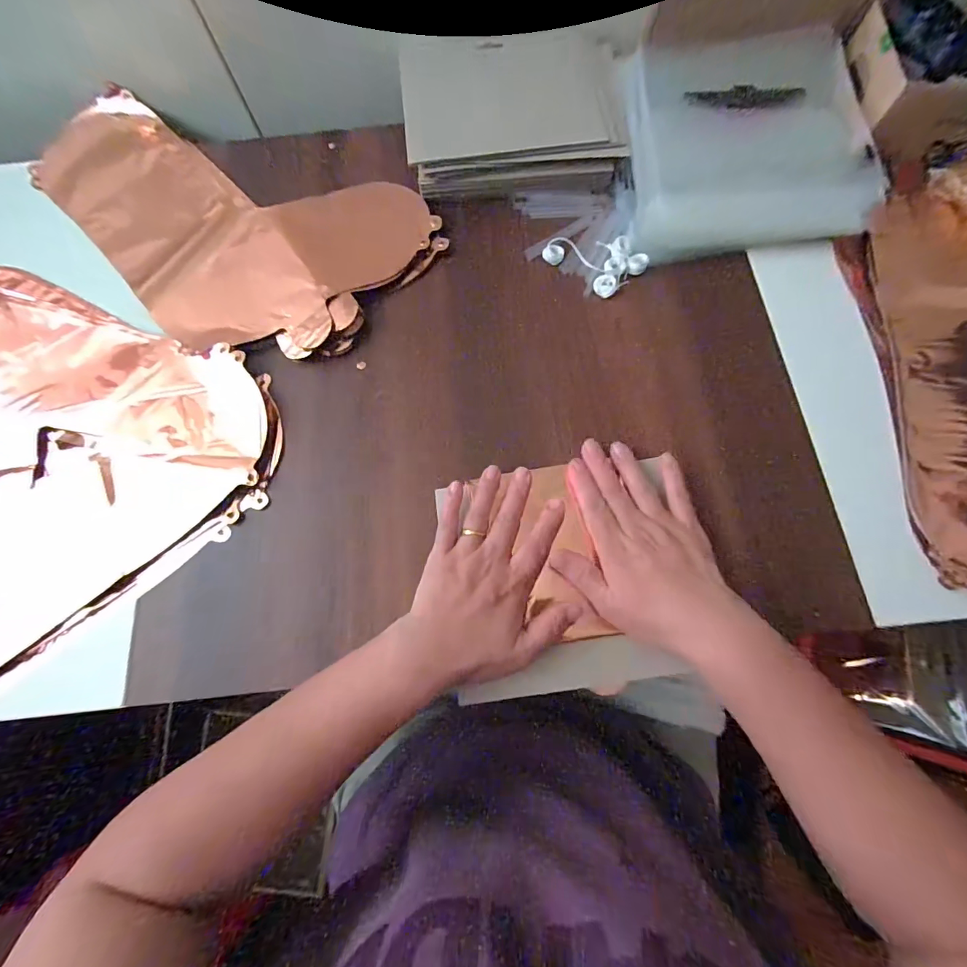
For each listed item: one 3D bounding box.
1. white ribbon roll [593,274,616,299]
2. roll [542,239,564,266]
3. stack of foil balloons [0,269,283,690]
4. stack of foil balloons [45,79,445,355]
[{"bbox_3d":[0.113,-0.185,0.398,0.020,0.010,0.019,0,74,1],"label":"white ribbon roll"},{"bbox_3d":[0.068,-0.221,0.409,0.020,0.005,0.022,0,74,1],"label":"roll"},{"bbox_3d":[-0.432,-0.030,0.364,0.429,0.022,0.384,-38,76,-9],"label":"stack of foil balloons"},{"bbox_3d":[-0.278,-0.261,0.429,0.434,0.022,0.228,24,76,8],"label":"stack of foil balloons"}]

